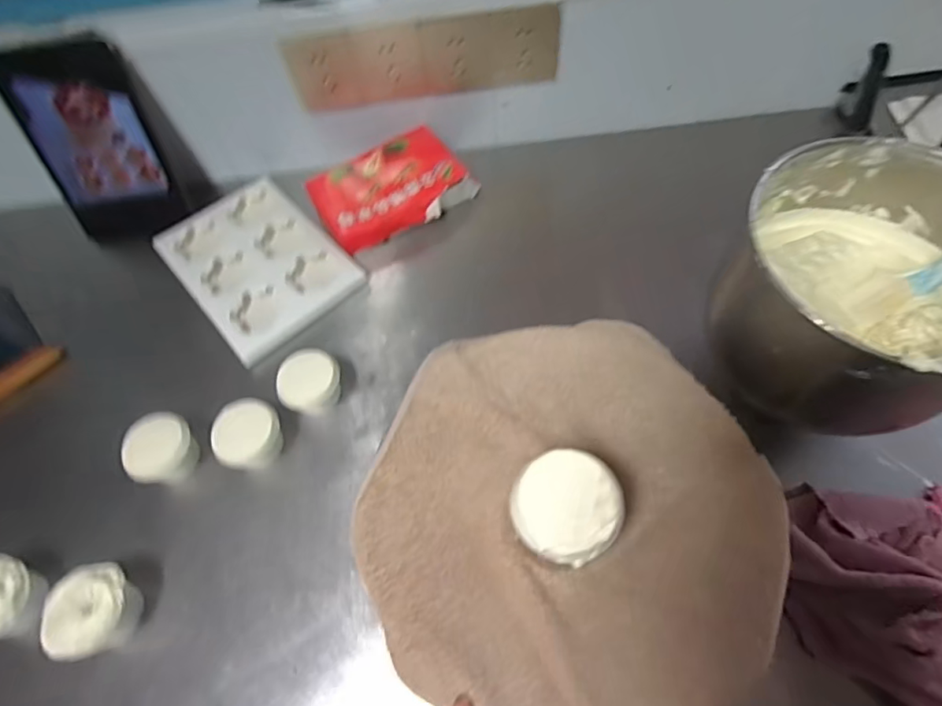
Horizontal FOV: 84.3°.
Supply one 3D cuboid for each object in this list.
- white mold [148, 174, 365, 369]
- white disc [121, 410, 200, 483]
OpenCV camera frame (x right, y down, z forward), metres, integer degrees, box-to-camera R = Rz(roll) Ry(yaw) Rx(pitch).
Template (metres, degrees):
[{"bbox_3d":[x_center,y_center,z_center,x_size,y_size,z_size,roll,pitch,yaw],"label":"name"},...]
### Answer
[{"bbox_3d":[-0.276,-0.116,0.676,0.176,0.026,0.251,-41,65,-18],"label":"white mold"},{"bbox_3d":[-0.319,0.100,0.542,0.069,0.057,0.056,-36,64,-16],"label":"white disc"}]

